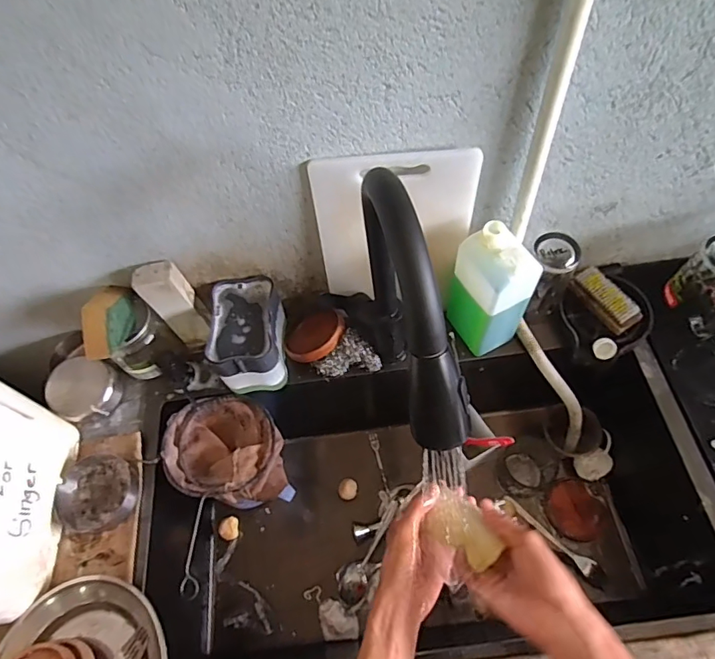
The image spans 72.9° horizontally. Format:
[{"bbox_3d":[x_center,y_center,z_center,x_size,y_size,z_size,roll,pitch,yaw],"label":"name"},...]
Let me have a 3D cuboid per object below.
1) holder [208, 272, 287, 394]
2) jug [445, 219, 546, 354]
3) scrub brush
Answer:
[{"bbox_3d":[-0.154,0.013,0.702,0.088,0.104,0.142,-6,60,1],"label":"holder"},{"bbox_3d":[0.179,-0.052,0.647,0.069,0.194,0.082,-28,62,-11],"label":"jug"},{"bbox_3d":[0.360,-0.044,0.702,0.043,0.033,0.101,-32,62,-14],"label":"scrub brush"}]

